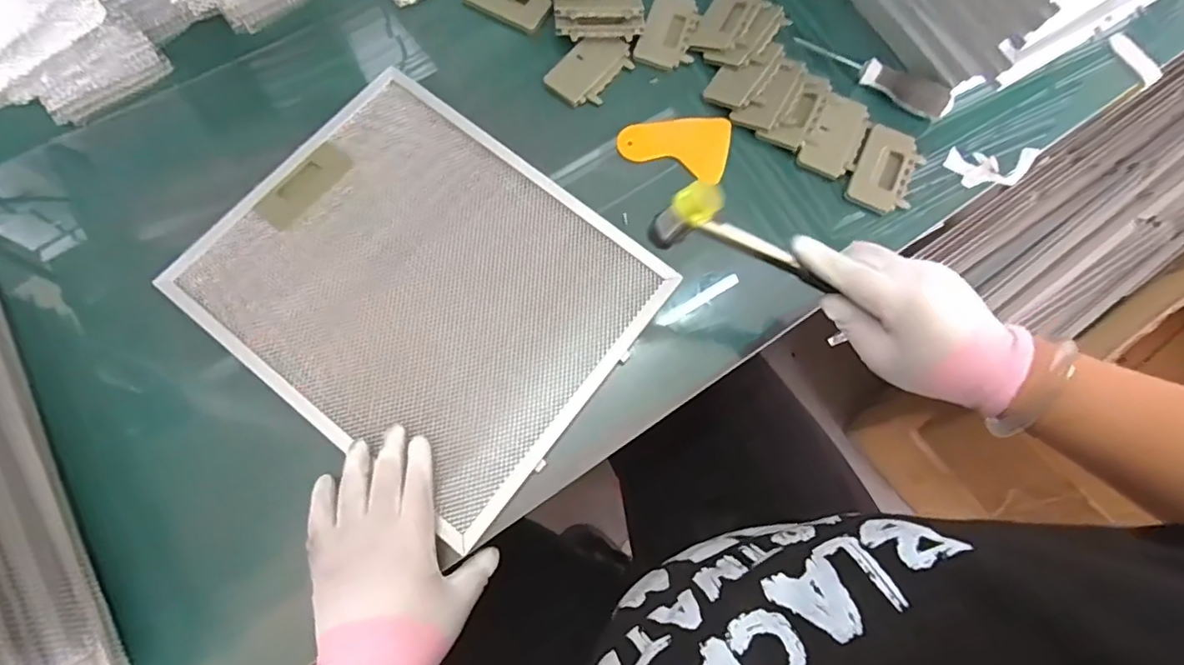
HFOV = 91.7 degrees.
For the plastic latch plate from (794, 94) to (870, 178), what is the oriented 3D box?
[{"bbox_3d":[0.227,-0.182,0.533,0.047,0.008,0.089,31,75,7],"label":"plastic latch plate"}]

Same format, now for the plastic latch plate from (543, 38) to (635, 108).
[{"bbox_3d":[-0.001,-0.250,0.545,0.056,0.011,0.083,38,76,9],"label":"plastic latch plate"}]

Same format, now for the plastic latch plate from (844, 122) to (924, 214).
[{"bbox_3d":[0.273,-0.150,0.532,0.055,0.010,0.090,22,74,5],"label":"plastic latch plate"}]

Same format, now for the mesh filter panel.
[{"bbox_3d":[-0.138,-0.043,0.480,0.336,0.016,0.270,39,75,6],"label":"mesh filter panel"}]

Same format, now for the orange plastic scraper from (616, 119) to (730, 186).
[{"bbox_3d":[0.077,-0.178,0.531,0.100,0.008,0.061,16,81,1],"label":"orange plastic scraper"}]

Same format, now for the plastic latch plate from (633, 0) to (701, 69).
[{"bbox_3d":[0.077,-0.298,0.566,0.053,0.007,0.092,18,73,4],"label":"plastic latch plate"}]

